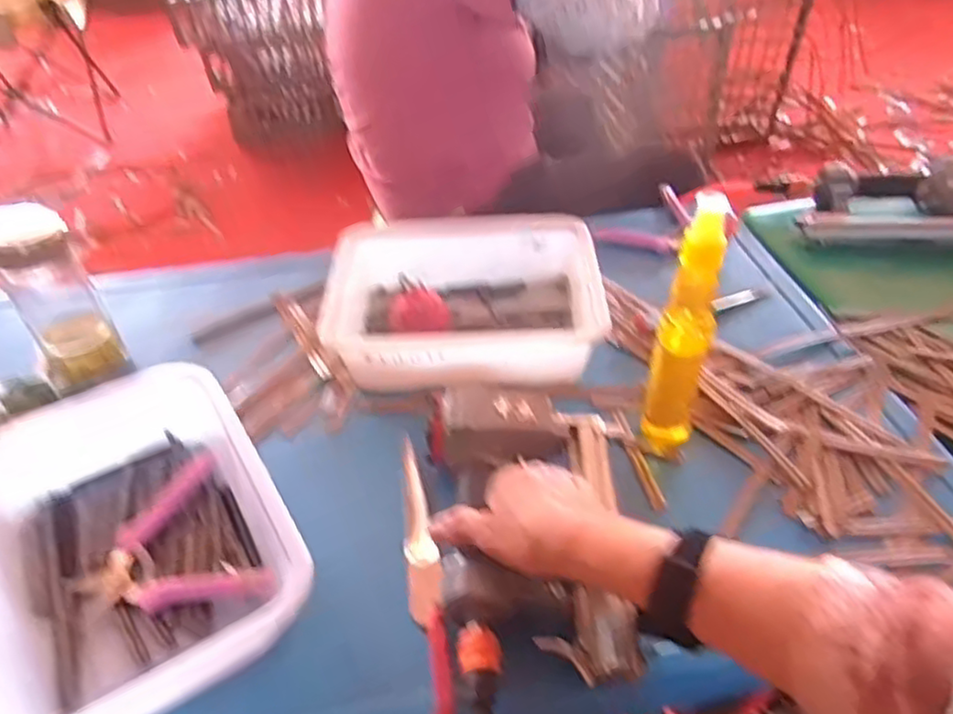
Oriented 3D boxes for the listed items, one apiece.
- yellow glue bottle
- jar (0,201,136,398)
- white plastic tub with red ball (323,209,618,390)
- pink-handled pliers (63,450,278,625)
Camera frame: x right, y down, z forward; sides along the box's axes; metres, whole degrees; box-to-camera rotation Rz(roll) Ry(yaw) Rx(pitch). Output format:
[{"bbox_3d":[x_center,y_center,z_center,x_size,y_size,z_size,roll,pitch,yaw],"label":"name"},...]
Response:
[{"bbox_3d":[0.163,-0.015,0.538,0.033,0.233,0.034,-32,50,-30],"label":"yellow glue bottle"},{"bbox_3d":[-0.390,-0.051,0.638,0.070,0.164,0.067,-24,46,-23],"label":"jar"},{"bbox_3d":[-0.011,-0.055,0.701,0.260,0.075,0.206,-1,42,0],"label":"white plastic tub with red ball"},{"bbox_3d":[-0.244,0.145,0.526,0.122,0.013,0.154,-25,47,-24],"label":"pink-handled pliers"}]

